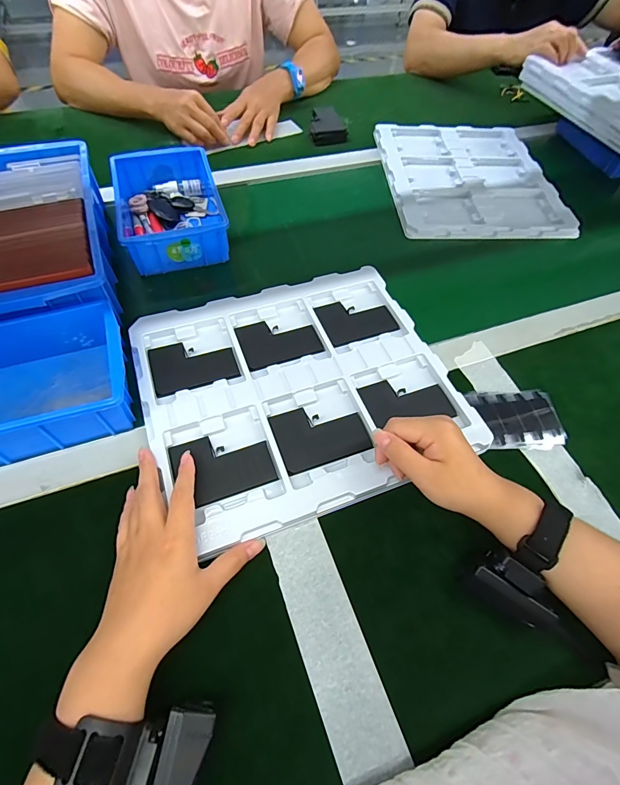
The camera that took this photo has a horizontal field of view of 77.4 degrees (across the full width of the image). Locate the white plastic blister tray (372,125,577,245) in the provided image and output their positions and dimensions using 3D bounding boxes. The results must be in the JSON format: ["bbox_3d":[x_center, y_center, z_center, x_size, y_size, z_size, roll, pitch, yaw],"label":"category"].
[{"bbox_3d":[0.274,-0.378,0.680,0.282,0.019,0.318,-2,57,-6],"label":"white plastic blister tray"}]

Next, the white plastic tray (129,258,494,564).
[{"bbox_3d":[-0.011,-0.011,0.425,0.315,0.014,0.278,-16,60,-14],"label":"white plastic tray"}]

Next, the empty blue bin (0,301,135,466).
[{"bbox_3d":[-0.286,-0.009,0.385,0.198,0.061,0.140,-16,60,-14],"label":"empty blue bin"}]

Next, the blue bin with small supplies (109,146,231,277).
[{"bbox_3d":[-0.199,-0.262,0.547,0.127,0.058,0.194,-15,60,-13],"label":"blue bin with small supplies"}]

